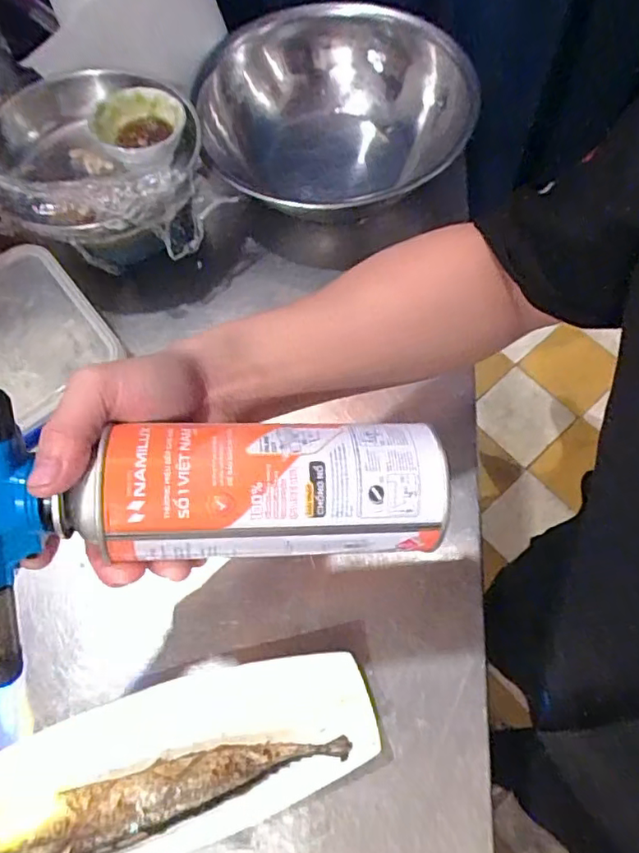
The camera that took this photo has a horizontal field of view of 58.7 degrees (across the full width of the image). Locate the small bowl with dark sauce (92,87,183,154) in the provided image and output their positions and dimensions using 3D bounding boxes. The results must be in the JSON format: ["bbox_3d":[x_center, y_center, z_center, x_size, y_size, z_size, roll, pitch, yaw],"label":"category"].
[{"bbox_3d":[-0.162,-0.273,0.510,0.063,0.036,0.072,39,74,17],"label":"small bowl with dark sauce"}]

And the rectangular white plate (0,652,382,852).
[{"bbox_3d":[-0.108,0.234,0.395,0.293,0.035,0.100,-17,68,-5],"label":"rectangular white plate"}]

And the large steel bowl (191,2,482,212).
[{"bbox_3d":[0.009,-0.311,0.578,0.254,0.114,0.224,-22,68,-6],"label":"large steel bowl"}]

